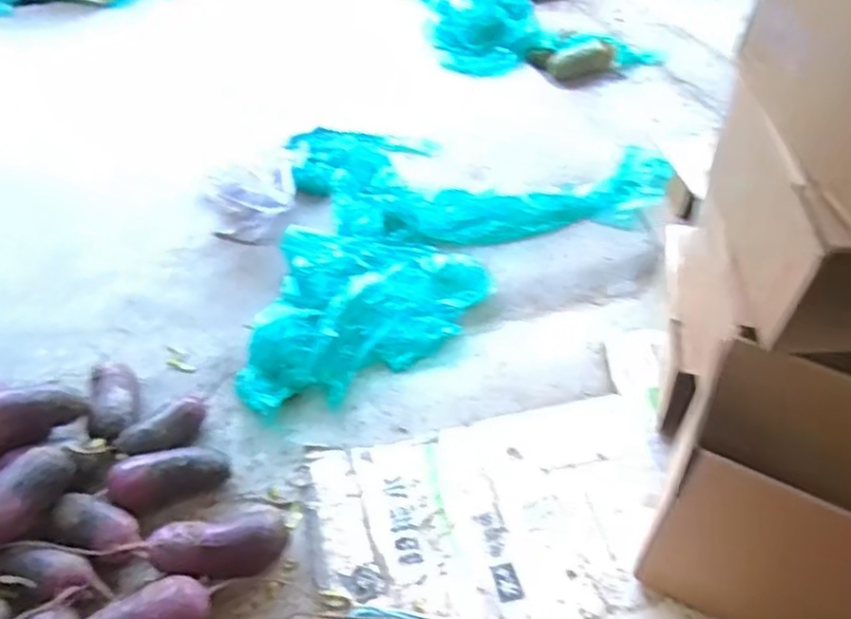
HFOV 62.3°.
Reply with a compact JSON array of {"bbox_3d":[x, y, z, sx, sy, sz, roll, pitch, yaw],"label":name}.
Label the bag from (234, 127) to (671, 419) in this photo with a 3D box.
[{"bbox_3d":[-0.016,-0.191,1.206,0.872,0.067,0.535,-31,53,-27],"label":"bag"}]

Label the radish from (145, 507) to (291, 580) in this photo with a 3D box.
[{"bbox_3d":[-0.220,0.261,0.762,0.146,0.056,0.065,-13,47,-13],"label":"radish"}]

